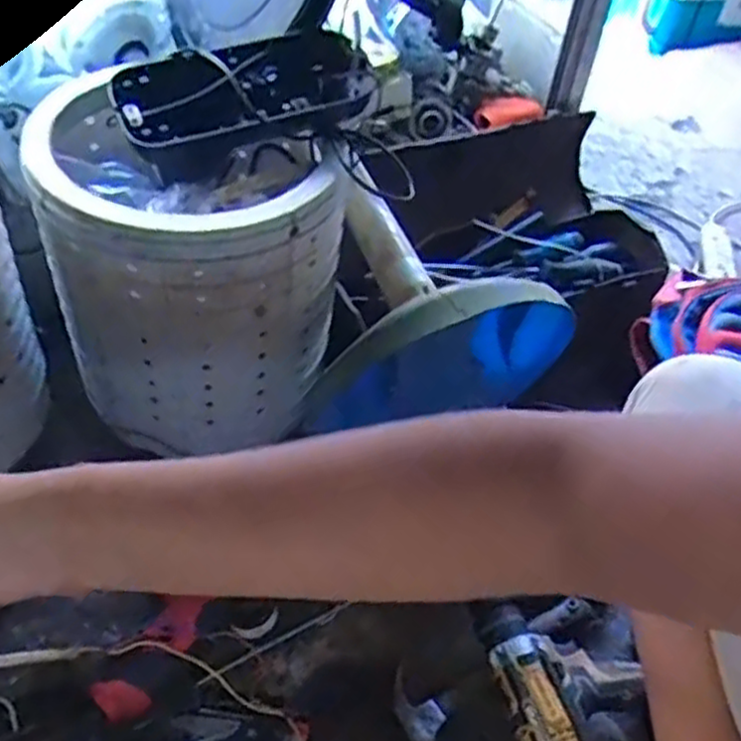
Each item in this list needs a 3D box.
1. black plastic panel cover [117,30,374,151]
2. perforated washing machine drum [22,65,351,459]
[{"bbox_3d":[-0.113,-0.255,0.697,0.229,0.062,0.104,-16,50,-21],"label":"black plastic panel cover"},{"bbox_3d":[-0.173,-0.115,0.763,0.264,0.297,0.248,-12,49,-18],"label":"perforated washing machine drum"}]

